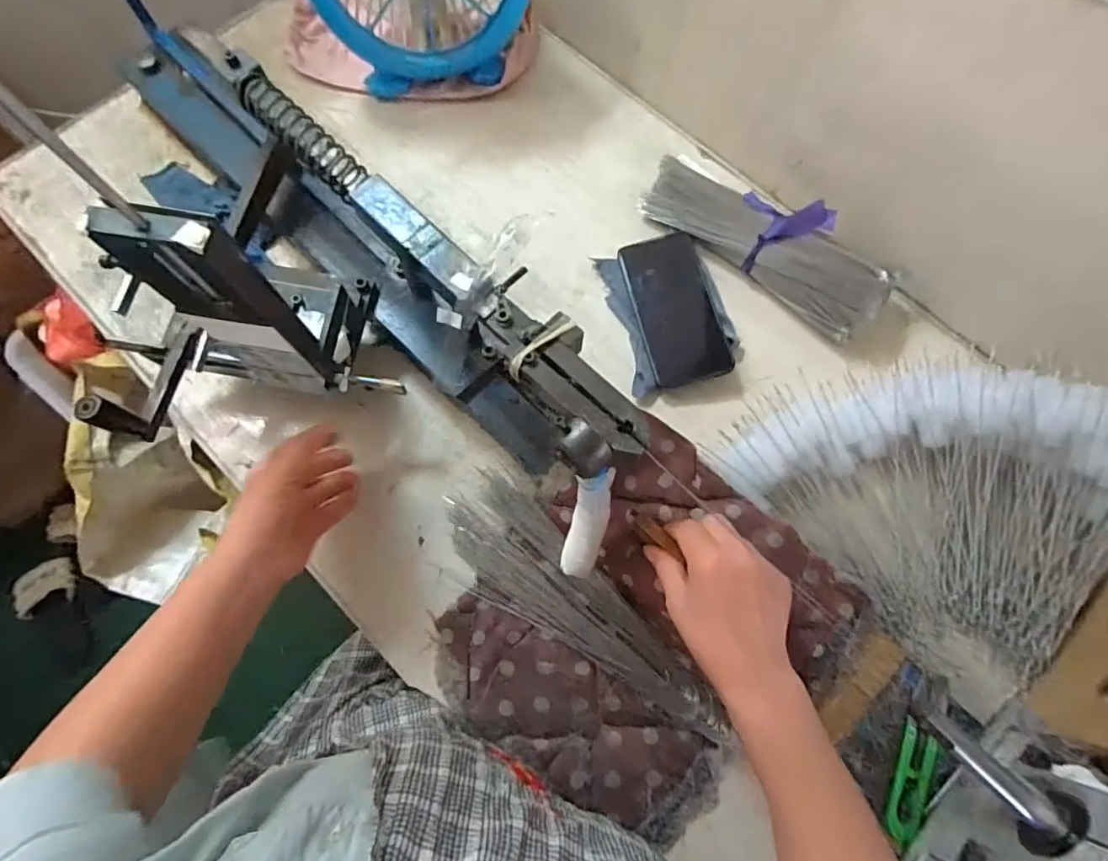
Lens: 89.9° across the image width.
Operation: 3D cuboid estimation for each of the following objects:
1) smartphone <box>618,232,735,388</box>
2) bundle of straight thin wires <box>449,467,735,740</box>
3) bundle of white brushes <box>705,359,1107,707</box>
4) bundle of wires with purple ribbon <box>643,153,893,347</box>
[{"bbox_3d":[0.121,-0.124,0.559,0.077,0.013,0.156,-14,78,4],"label":"smartphone"},{"bbox_3d":[0.016,0.153,0.468,0.080,0.012,0.283,-42,74,-10],"label":"bundle of straight thin wires"},{"bbox_3d":[0.340,0.036,0.477,0.306,0.086,0.267,41,76,10],"label":"bundle of white brushes"},{"bbox_3d":[0.211,-0.193,0.558,0.254,0.064,0.074,39,76,10],"label":"bundle of wires with purple ribbon"}]

